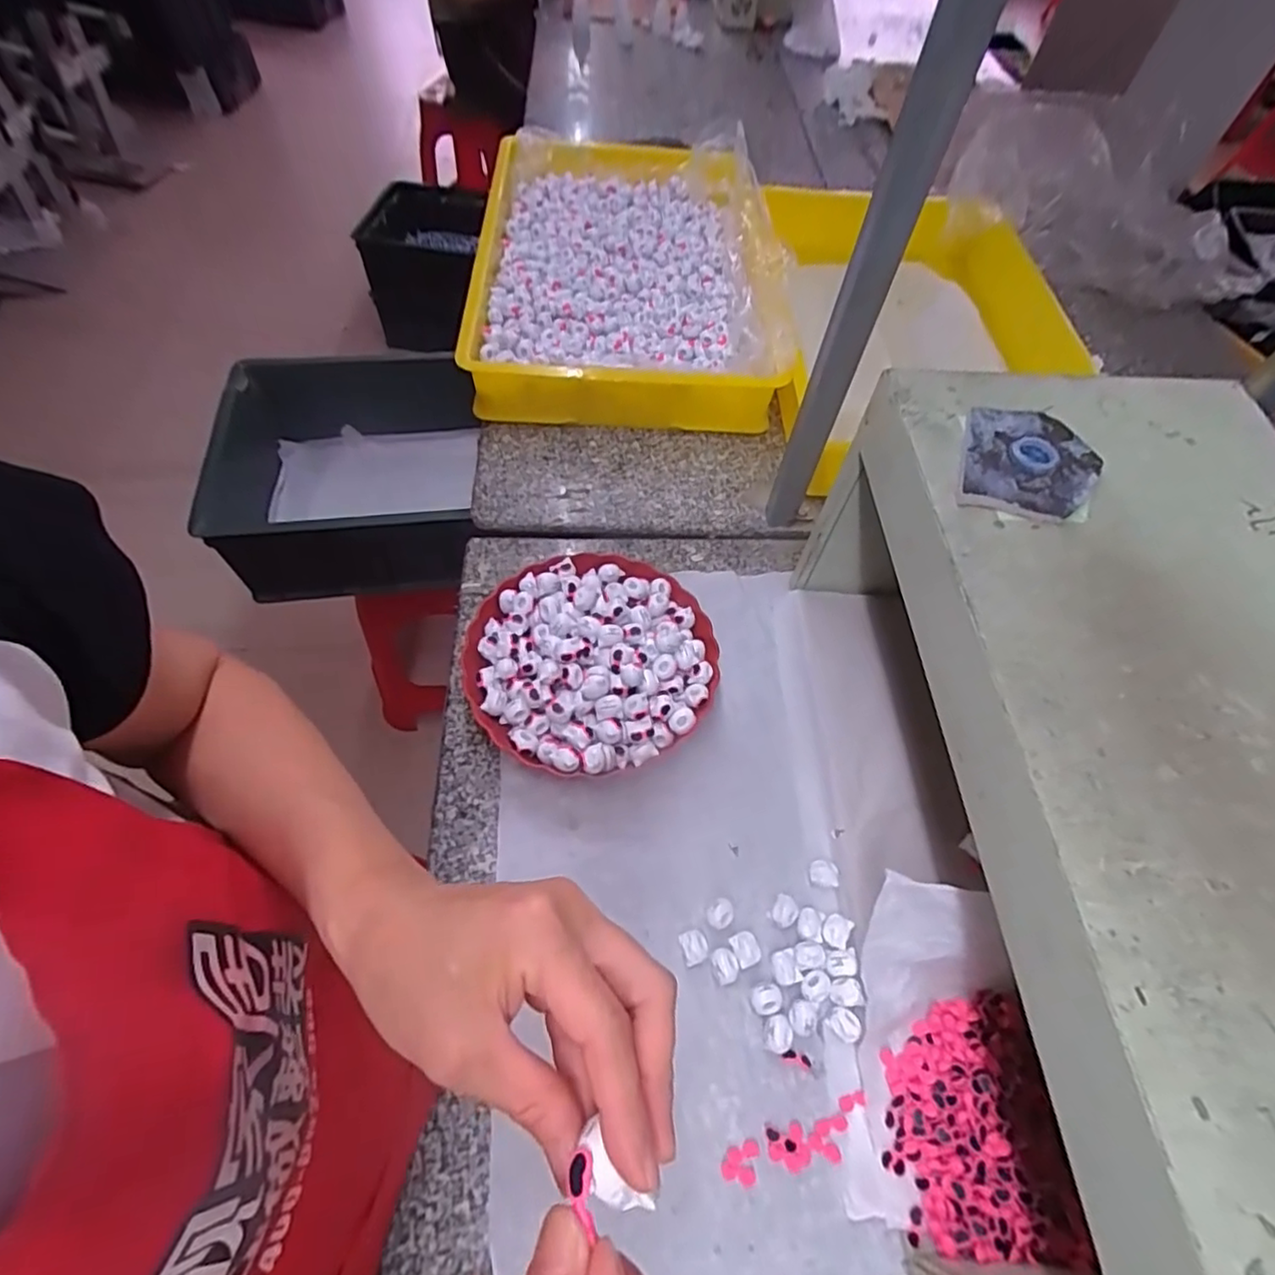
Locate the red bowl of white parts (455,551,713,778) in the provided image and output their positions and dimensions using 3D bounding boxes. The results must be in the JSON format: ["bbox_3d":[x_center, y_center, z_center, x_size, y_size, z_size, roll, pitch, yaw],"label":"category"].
[{"bbox_3d":[-0.045,0.020,0.619,0.240,0.072,0.223,2,59,-3],"label":"red bowl of white parts"}]

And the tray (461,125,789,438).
[{"bbox_3d":[-0.022,-0.565,0.938,0.407,0.110,0.627,0,59,-3],"label":"tray"}]

